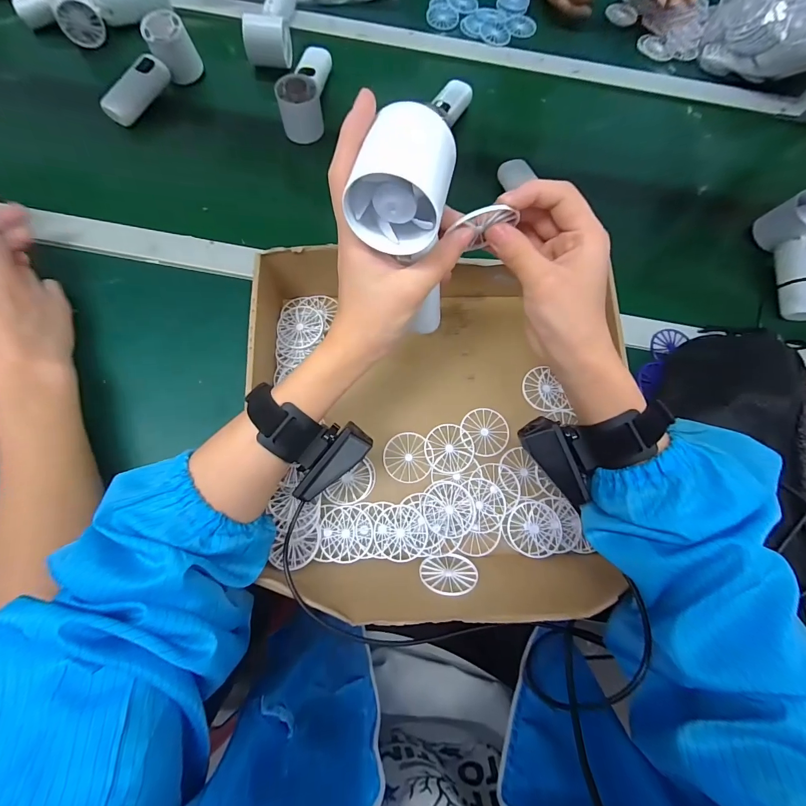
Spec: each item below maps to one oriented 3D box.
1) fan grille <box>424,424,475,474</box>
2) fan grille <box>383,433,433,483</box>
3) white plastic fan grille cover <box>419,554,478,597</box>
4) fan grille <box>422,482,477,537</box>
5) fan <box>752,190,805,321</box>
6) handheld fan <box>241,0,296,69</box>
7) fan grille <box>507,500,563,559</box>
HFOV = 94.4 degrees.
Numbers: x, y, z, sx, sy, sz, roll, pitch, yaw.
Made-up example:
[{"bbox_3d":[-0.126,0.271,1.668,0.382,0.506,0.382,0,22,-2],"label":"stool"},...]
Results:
[{"bbox_3d":[0.048,0.046,0.383,0.049,0.004,0.049,-1,74,-2],"label":"fan grille"},{"bbox_3d":[0.005,0.056,0.383,0.048,0.004,0.049,-1,74,-3],"label":"fan grille"},{"bbox_3d":[0.040,0.153,0.332,0.050,0.046,0.005,3,107,11],"label":"white plastic fan grille cover"},{"bbox_3d":[0.045,0.103,0.363,0.049,0.007,0.051,0,74,-2],"label":"fan grille"},{"bbox_3d":[0.491,-0.179,0.458,0.048,0.055,0.150,4,74,-1],"label":"fan"},{"bbox_3d":[-0.190,-0.560,0.540,0.059,0.046,0.143,1,74,-2],"label":"handheld fan"},{"bbox_3d":[0.127,0.122,0.362,0.050,0.007,0.051,4,74,-1],"label":"fan grille"}]

